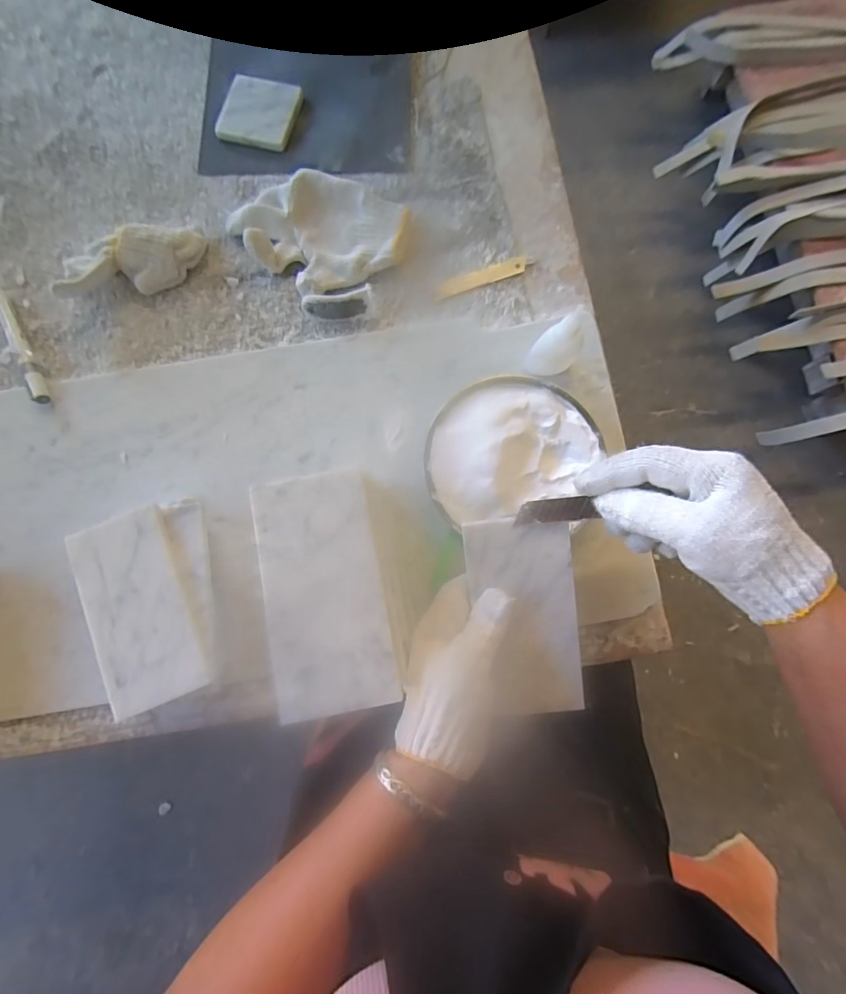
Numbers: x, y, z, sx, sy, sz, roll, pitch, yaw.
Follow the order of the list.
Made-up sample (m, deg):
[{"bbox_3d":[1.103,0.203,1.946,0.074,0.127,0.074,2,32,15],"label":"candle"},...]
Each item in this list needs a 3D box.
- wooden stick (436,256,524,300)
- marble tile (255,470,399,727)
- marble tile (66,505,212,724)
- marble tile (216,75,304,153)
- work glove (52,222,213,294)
[{"bbox_3d":[0.059,-0.222,0.459,0.095,0.004,0.017,-19,81,-4],"label":"wooden stick"},{"bbox_3d":[-0.065,0.061,0.298,0.077,0.009,0.150,-11,80,-2],"label":"marble tile"},{"bbox_3d":[-0.229,0.090,0.368,0.080,0.010,0.151,-20,81,-4],"label":"marble tile"},{"bbox_3d":[-0.175,-0.413,0.492,0.078,0.011,0.079,16,80,2],"label":"marble tile"},{"bbox_3d":[-0.287,-0.231,0.448,0.142,0.045,0.049,-17,80,-4],"label":"work glove"}]

